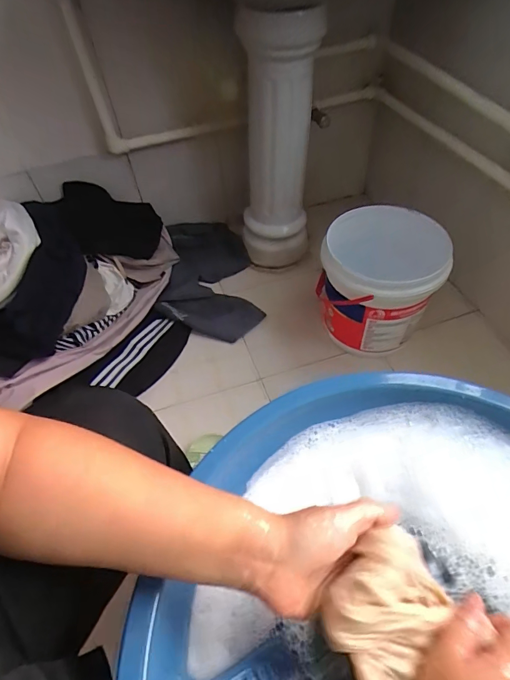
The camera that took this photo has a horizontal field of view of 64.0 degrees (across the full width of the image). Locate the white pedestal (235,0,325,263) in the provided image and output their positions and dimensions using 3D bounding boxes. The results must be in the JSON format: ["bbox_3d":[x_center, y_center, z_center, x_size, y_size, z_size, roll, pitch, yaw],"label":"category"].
[{"bbox_3d":[0.043,-0.419,0.956,0.180,0.565,0.192,-1,54,2],"label":"white pedestal"}]

